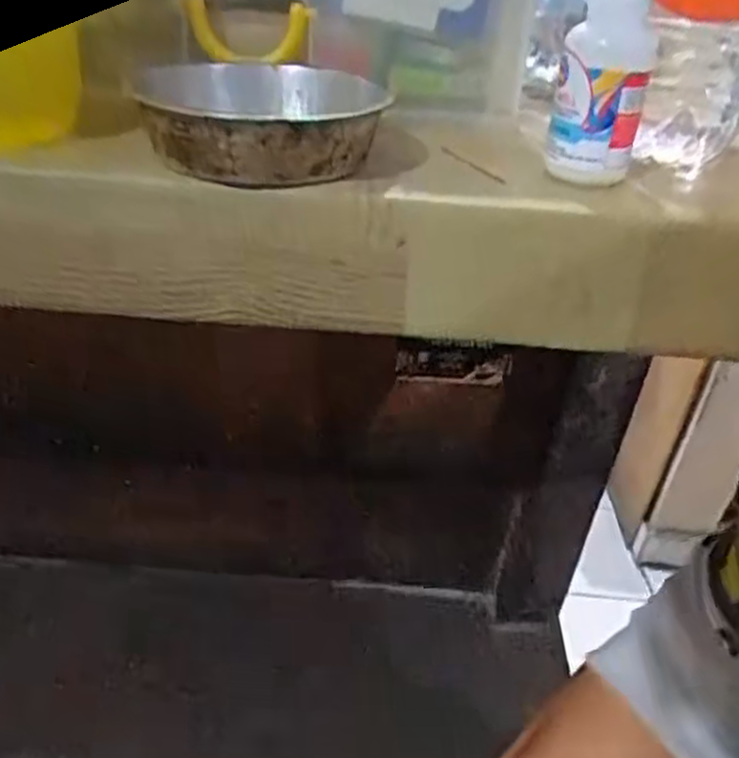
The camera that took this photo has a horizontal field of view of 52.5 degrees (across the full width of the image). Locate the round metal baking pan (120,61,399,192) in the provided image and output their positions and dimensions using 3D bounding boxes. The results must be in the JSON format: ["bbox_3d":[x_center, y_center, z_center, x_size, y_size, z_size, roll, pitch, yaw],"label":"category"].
[{"bbox_3d":[-0.045,-0.111,0.318,0.099,0.028,0.101,3,35,-3],"label":"round metal baking pan"}]

